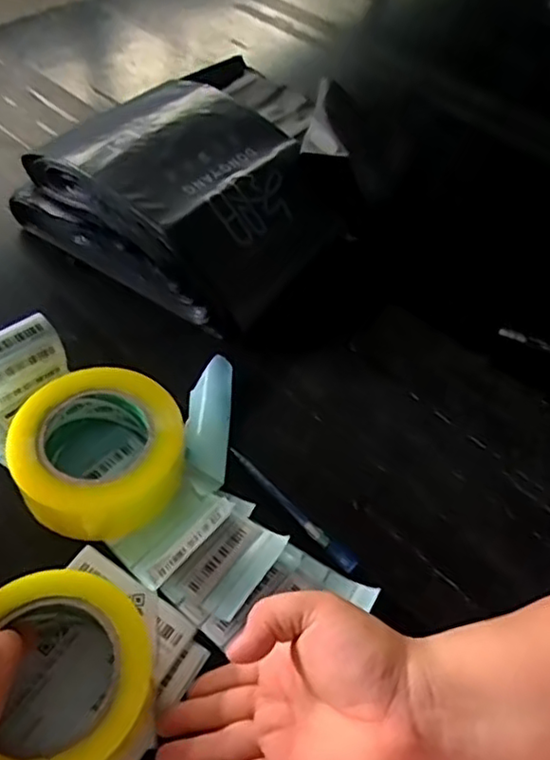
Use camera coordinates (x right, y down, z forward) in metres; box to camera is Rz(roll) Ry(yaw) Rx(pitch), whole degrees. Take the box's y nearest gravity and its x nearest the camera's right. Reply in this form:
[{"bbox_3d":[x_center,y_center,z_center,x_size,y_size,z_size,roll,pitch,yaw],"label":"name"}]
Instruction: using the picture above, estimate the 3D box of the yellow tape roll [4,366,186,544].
[{"bbox_3d":[-0.129,0.049,0.472,0.114,0.061,0.117,3,51,-3],"label":"yellow tape roll"}]

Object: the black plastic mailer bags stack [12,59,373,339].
[{"bbox_3d":[-0.067,-0.204,0.656,0.286,0.105,0.274,30,55,18],"label":"black plastic mailer bags stack"}]

